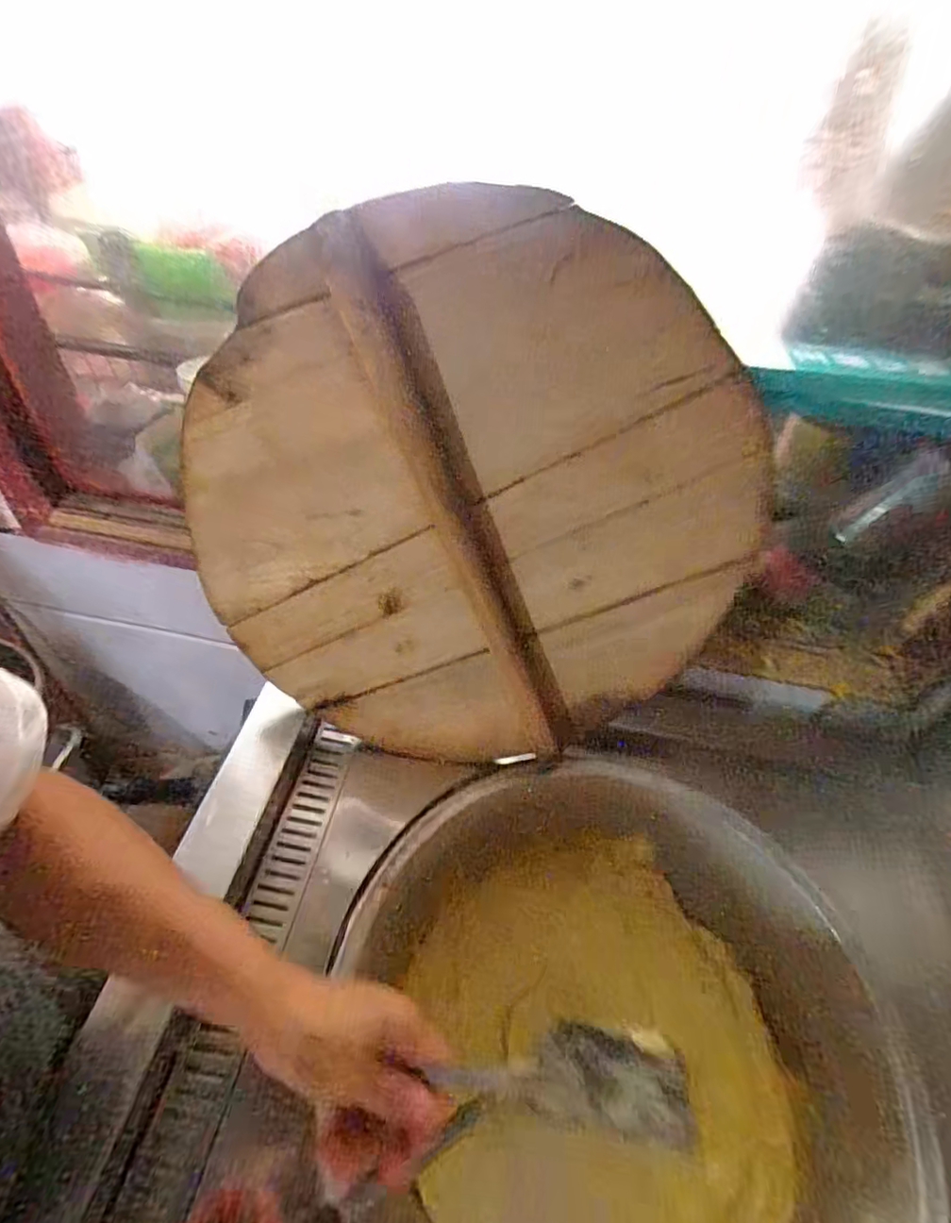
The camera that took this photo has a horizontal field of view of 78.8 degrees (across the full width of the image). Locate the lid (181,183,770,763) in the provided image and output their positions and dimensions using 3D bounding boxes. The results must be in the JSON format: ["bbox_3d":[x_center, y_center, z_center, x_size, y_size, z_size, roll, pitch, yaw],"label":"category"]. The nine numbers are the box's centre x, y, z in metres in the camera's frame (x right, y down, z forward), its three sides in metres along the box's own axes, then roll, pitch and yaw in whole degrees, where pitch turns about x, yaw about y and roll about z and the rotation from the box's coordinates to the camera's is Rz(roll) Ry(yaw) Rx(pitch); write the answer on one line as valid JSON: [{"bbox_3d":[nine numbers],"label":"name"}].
[{"bbox_3d":[-0.013,-0.079,0.563,0.523,0.539,0.058,37,26,-13],"label":"lid"}]

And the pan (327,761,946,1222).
[{"bbox_3d":[0.114,0.447,0.586,0.503,0.246,0.485,4,47,-4],"label":"pan"}]

